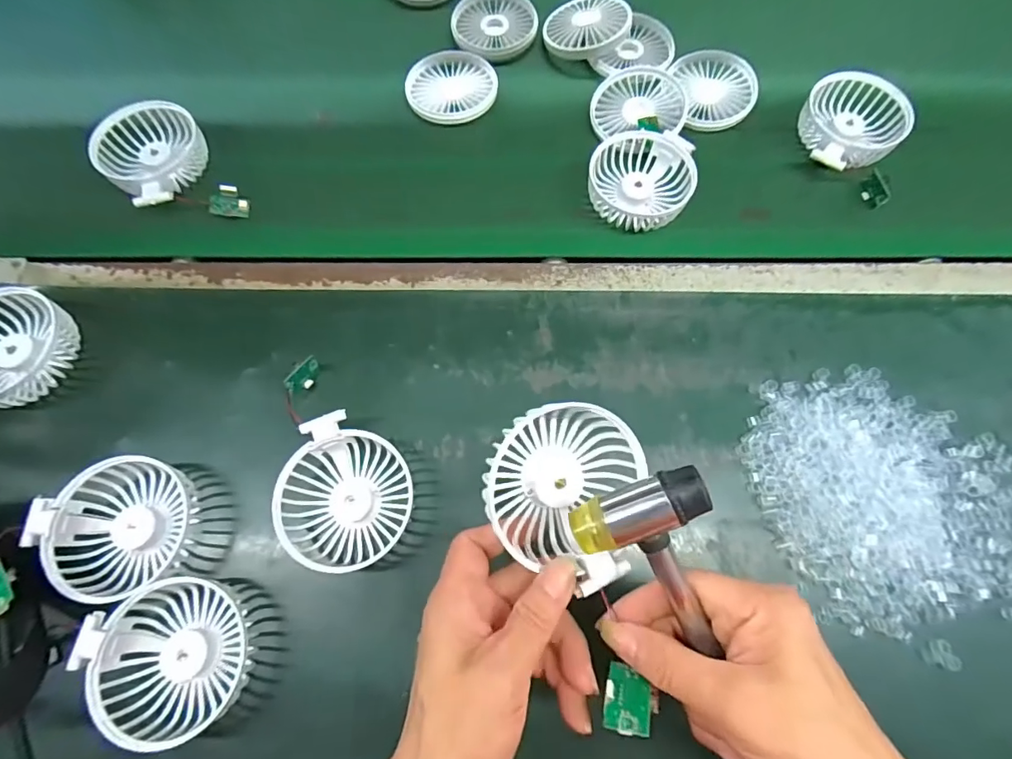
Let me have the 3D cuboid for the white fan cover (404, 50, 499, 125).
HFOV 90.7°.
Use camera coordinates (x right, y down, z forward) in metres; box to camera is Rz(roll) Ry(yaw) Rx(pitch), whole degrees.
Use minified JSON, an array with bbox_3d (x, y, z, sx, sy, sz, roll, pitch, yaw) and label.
[{"bbox_3d":[-0.053,-0.288,0.491,0.086,0.008,0.082,-8,72,-2],"label":"white fan cover"}]

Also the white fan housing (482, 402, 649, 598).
[{"bbox_3d":[0.031,0.055,0.271,0.080,0.030,0.093,15,72,5],"label":"white fan housing"}]

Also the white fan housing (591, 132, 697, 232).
[{"bbox_3d":[0.118,-0.174,0.442,0.089,0.030,0.085,1,72,0],"label":"white fan housing"}]

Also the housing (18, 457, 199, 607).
[{"bbox_3d":[-0.254,0.097,0.333,0.082,0.038,0.083,0,72,0],"label":"housing"}]

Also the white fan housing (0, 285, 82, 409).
[{"bbox_3d":[-0.373,-0.023,0.374,0.085,0.039,0.088,0,72,0],"label":"white fan housing"}]

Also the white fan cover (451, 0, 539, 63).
[{"bbox_3d":[-0.011,-0.367,0.516,0.085,0.012,0.083,1,72,1],"label":"white fan cover"}]

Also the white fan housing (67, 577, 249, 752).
[{"bbox_3d":[-0.204,0.170,0.309,0.079,0.036,0.093,-39,76,-11],"label":"white fan housing"}]

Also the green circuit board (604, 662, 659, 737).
[{"bbox_3d":[0.058,0.148,0.232,0.023,0.004,0.029,0,33,19],"label":"green circuit board"}]

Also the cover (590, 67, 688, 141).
[{"bbox_3d":[0.126,-0.261,0.470,0.086,0.014,0.082,5,72,2],"label":"cover"}]

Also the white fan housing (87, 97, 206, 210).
[{"bbox_3d":[-0.311,-0.201,0.443,0.094,0.024,0.087,35,75,11],"label":"white fan housing"}]

